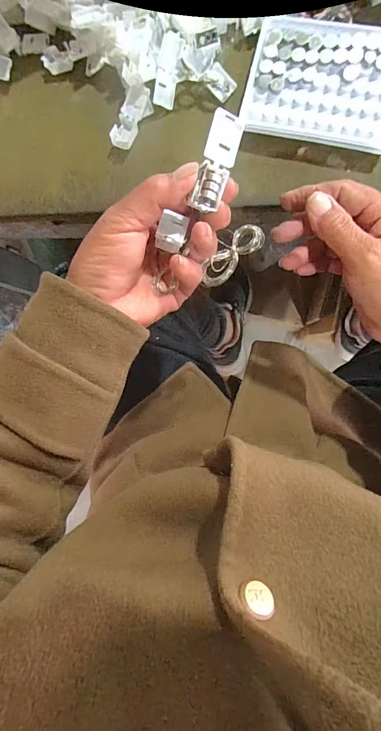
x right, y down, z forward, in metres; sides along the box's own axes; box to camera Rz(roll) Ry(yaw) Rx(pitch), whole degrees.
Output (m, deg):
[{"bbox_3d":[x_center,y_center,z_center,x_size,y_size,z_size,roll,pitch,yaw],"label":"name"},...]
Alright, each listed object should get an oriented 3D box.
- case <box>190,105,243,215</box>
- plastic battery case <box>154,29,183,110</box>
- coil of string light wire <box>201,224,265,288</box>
[{"bbox_3d":[0.015,-0.123,0.215,0.019,0.012,0.056,15,99,-21],"label":"case"},{"bbox_3d":[-0.021,-0.269,0.321,0.018,0.010,0.055,16,113,7],"label":"plastic battery case"},{"bbox_3d":[0.029,-0.080,0.260,0.021,0.008,0.055,47,109,5],"label":"coil of string light wire"}]

